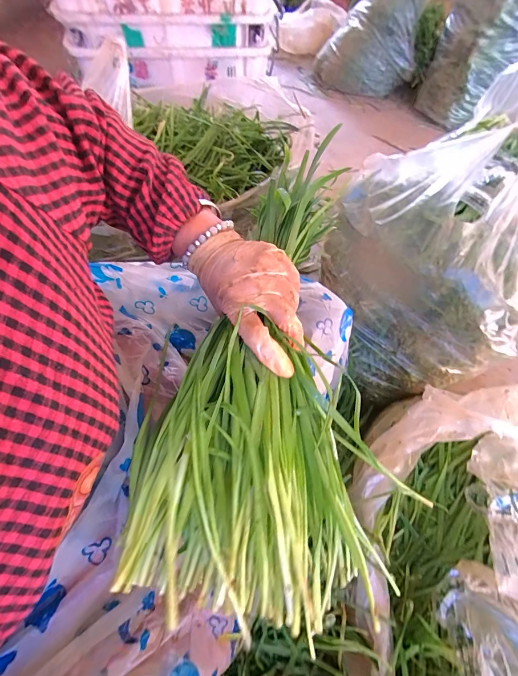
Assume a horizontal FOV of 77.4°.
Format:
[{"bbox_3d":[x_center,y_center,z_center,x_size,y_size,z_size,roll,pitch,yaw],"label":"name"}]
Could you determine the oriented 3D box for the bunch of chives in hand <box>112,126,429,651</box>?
[{"bbox_3d":[0.030,0.028,0.298,0.205,0.102,0.378,9,59,1],"label":"bunch of chives in hand"}]

